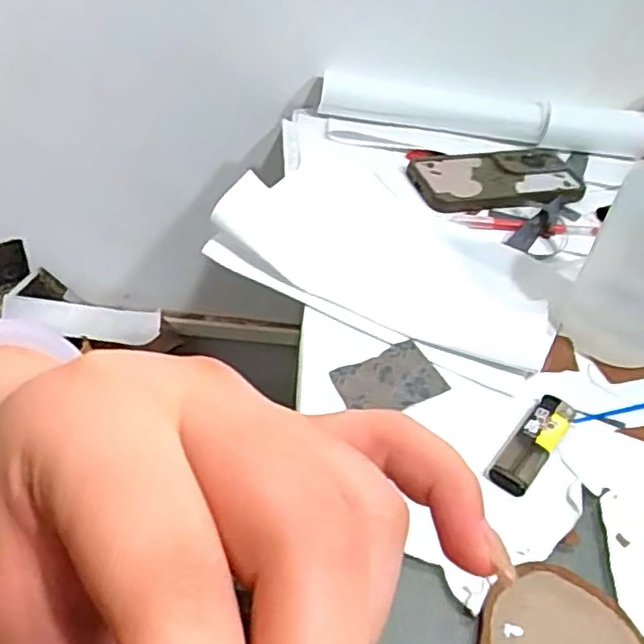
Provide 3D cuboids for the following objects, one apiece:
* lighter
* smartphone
[{"bbox_3d":[0.126,0.072,0.400,0.022,0.010,0.079,31,45,23],"label":"lighter"},{"bbox_3d":[0.162,-0.134,0.625,0.155,0.011,0.090,-2,42,-14],"label":"smartphone"}]

